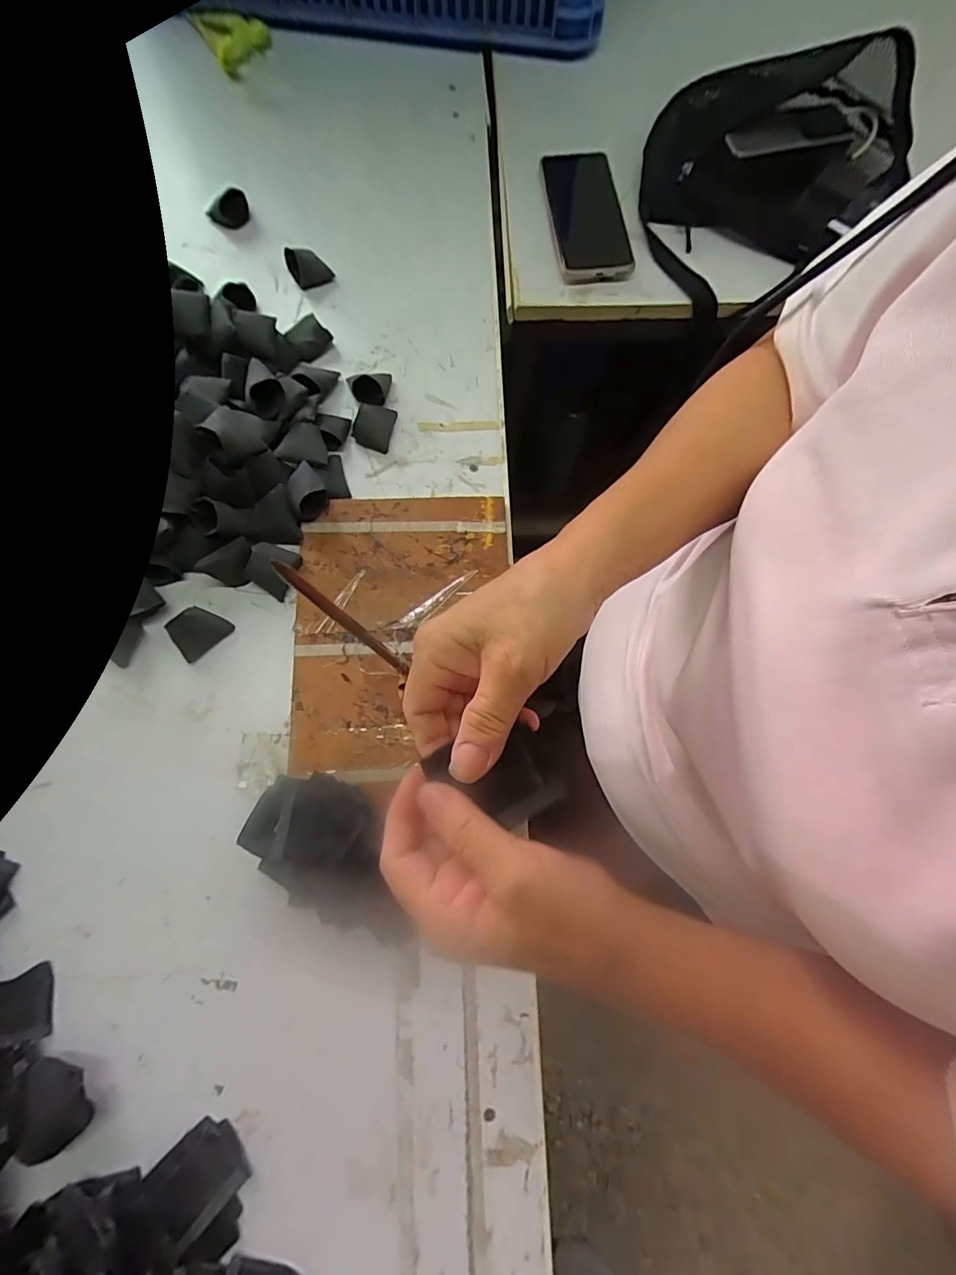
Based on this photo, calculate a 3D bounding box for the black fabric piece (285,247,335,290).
[{"bbox_3d":[-0.167,-0.368,0.462,0.036,0.025,0.031,-32,80,-8],"label":"black fabric piece"}]

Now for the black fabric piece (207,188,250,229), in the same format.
[{"bbox_3d":[-0.257,-0.439,0.476,0.041,0.022,0.020,-14,78,-4],"label":"black fabric piece"}]

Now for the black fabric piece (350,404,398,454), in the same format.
[{"bbox_3d":[-0.093,-0.196,0.425,0.031,0.019,0.044,17,77,3],"label":"black fabric piece"}]

